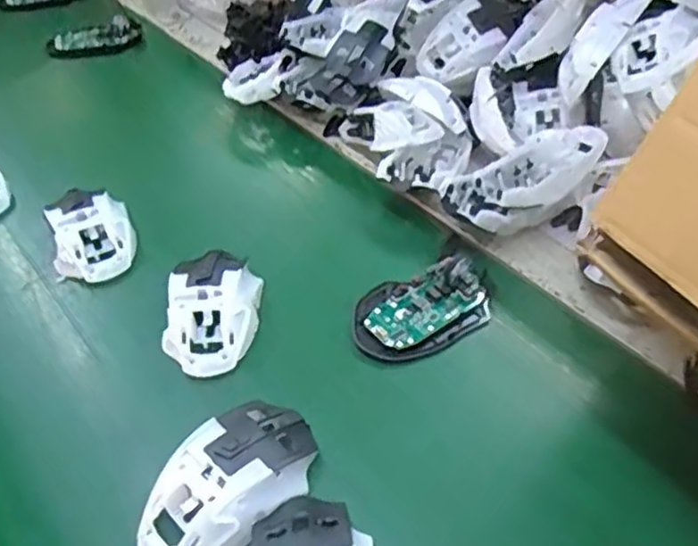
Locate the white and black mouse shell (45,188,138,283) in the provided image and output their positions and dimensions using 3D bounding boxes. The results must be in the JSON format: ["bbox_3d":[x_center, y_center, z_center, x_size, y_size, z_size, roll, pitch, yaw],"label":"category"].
[{"bbox_3d":[-0.221,-0.033,0.588,0.069,0.044,0.085,-19,48,-14],"label":"white and black mouse shell"}]

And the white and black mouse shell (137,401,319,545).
[{"bbox_3d":[-0.073,0.127,0.413,0.119,0.040,0.067,-34,53,-26],"label":"white and black mouse shell"}]

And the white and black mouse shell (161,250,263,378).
[{"bbox_3d":[-0.101,0.027,0.515,0.065,0.039,0.100,5,46,8],"label":"white and black mouse shell"}]

